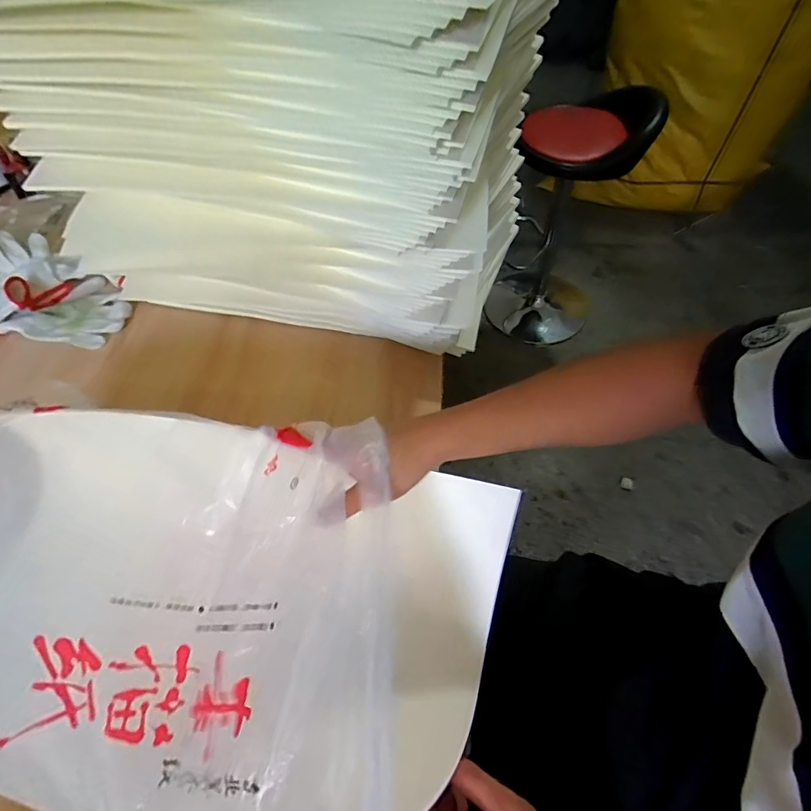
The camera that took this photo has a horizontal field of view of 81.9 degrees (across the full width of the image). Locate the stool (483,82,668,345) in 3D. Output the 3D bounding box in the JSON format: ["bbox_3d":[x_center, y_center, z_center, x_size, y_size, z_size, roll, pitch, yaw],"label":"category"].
[{"bbox_3d":[0.563,-0.612,1.697,0.385,0.863,0.459,17,58,14],"label":"stool"}]

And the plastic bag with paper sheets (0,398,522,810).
[{"bbox_3d":[-0.194,0.159,0.393,0.517,0.107,0.299,8,56,9],"label":"plastic bag with paper sheets"}]

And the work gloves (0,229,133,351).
[{"bbox_3d":[-0.594,-0.182,0.751,0.326,0.055,0.217,7,56,8],"label":"work gloves"}]

